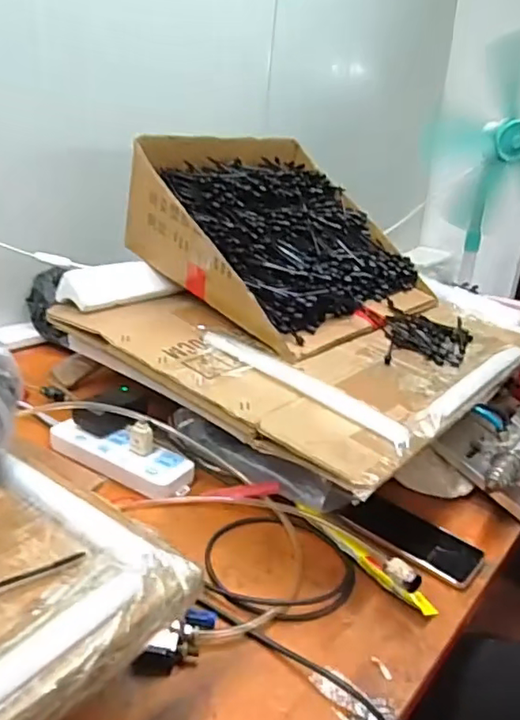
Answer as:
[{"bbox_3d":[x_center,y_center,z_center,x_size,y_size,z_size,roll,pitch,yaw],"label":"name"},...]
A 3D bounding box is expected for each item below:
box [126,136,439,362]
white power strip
[{"bbox_3d":[0.057,-0.223,1.000,0.371,0.269,0.434,25,29,39],"label":"box"},{"bbox_3d":[-0.190,0.129,0.756,0.204,0.032,0.068,14,24,21],"label":"white power strip"}]

